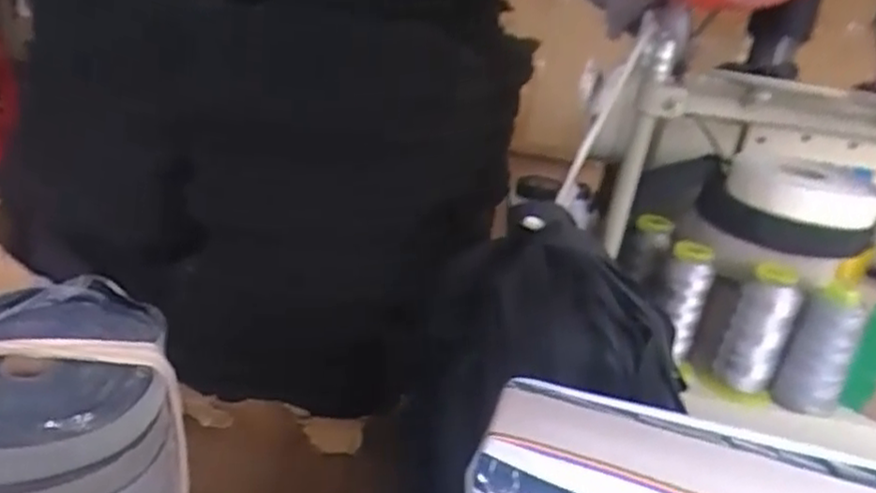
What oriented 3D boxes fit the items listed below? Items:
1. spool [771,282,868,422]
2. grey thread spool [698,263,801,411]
[{"bbox_3d":[0.327,0.088,0.602,0.046,0.105,0.046,8,23,-4],"label":"spool"},{"bbox_3d":[0.277,0.077,0.621,0.050,0.118,0.047,23,27,28],"label":"grey thread spool"}]

